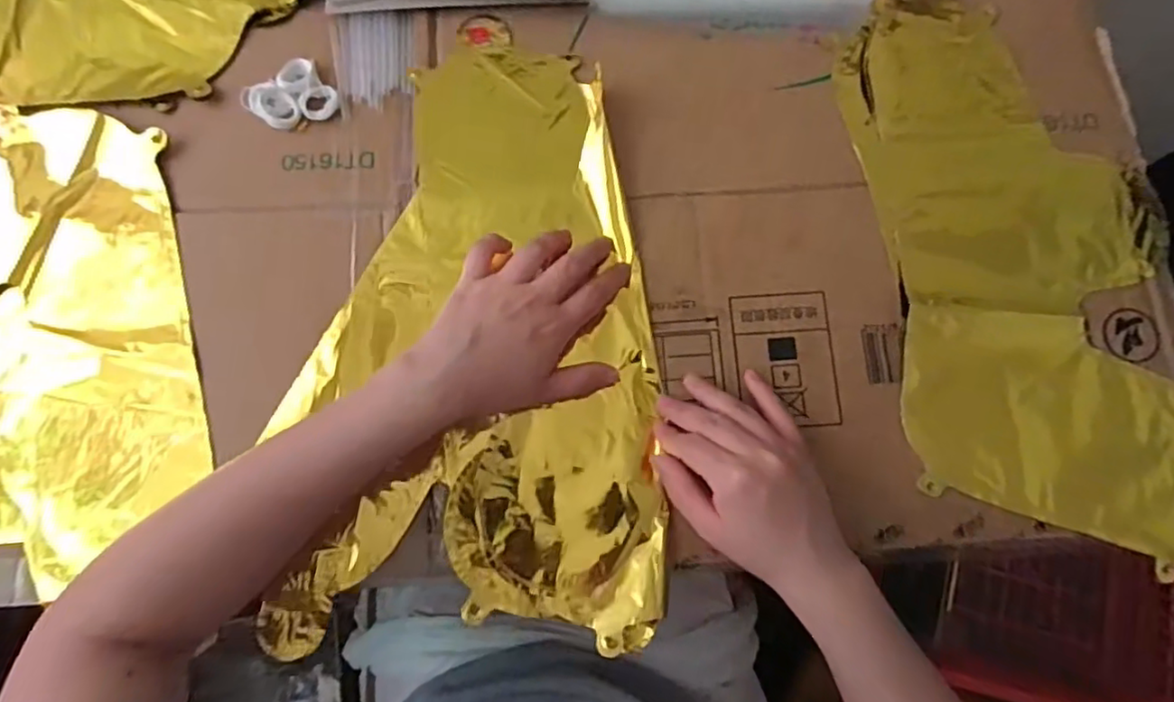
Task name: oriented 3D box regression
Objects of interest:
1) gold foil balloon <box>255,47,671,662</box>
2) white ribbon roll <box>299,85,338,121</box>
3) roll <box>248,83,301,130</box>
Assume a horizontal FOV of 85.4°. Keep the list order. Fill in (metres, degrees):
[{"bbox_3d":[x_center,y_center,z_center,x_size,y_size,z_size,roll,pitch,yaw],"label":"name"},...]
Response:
[{"bbox_3d":[-0.076,-0.018,0.420,0.236,0.024,0.392,-2,78,-2],"label":"gold foil balloon"},{"bbox_3d":[-0.188,-0.174,0.445,0.025,0.009,0.020,-20,79,-5],"label":"white ribbon roll"},{"bbox_3d":[-0.218,-0.171,0.443,0.039,0.010,0.024,34,79,6],"label":"roll"}]

